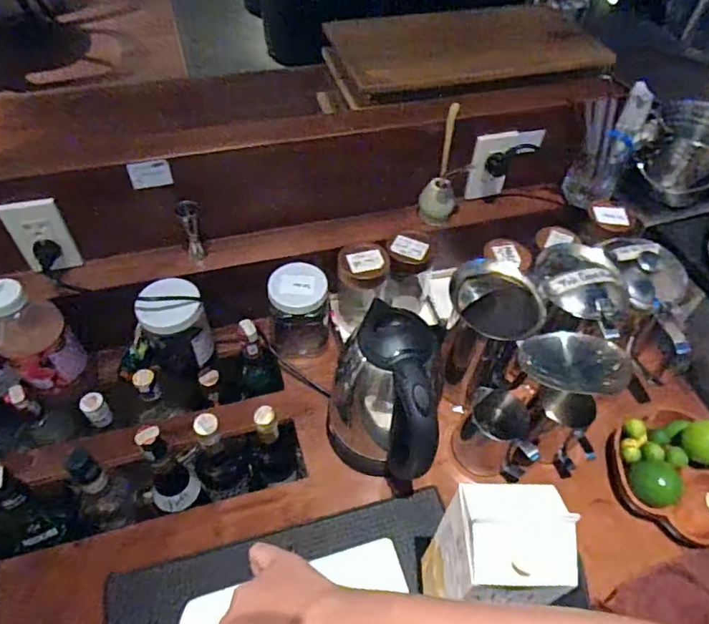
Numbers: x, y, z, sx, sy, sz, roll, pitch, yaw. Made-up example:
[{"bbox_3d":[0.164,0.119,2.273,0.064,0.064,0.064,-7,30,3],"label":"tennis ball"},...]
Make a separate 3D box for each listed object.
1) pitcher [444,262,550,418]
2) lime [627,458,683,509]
[{"bbox_3d":[0.188,0.042,0.764,0.122,0.201,0.120,1,50,-2],"label":"pitcher"},{"bbox_3d":[0.409,0.237,0.717,0.058,0.059,0.062,1,50,-2],"label":"lime"}]

